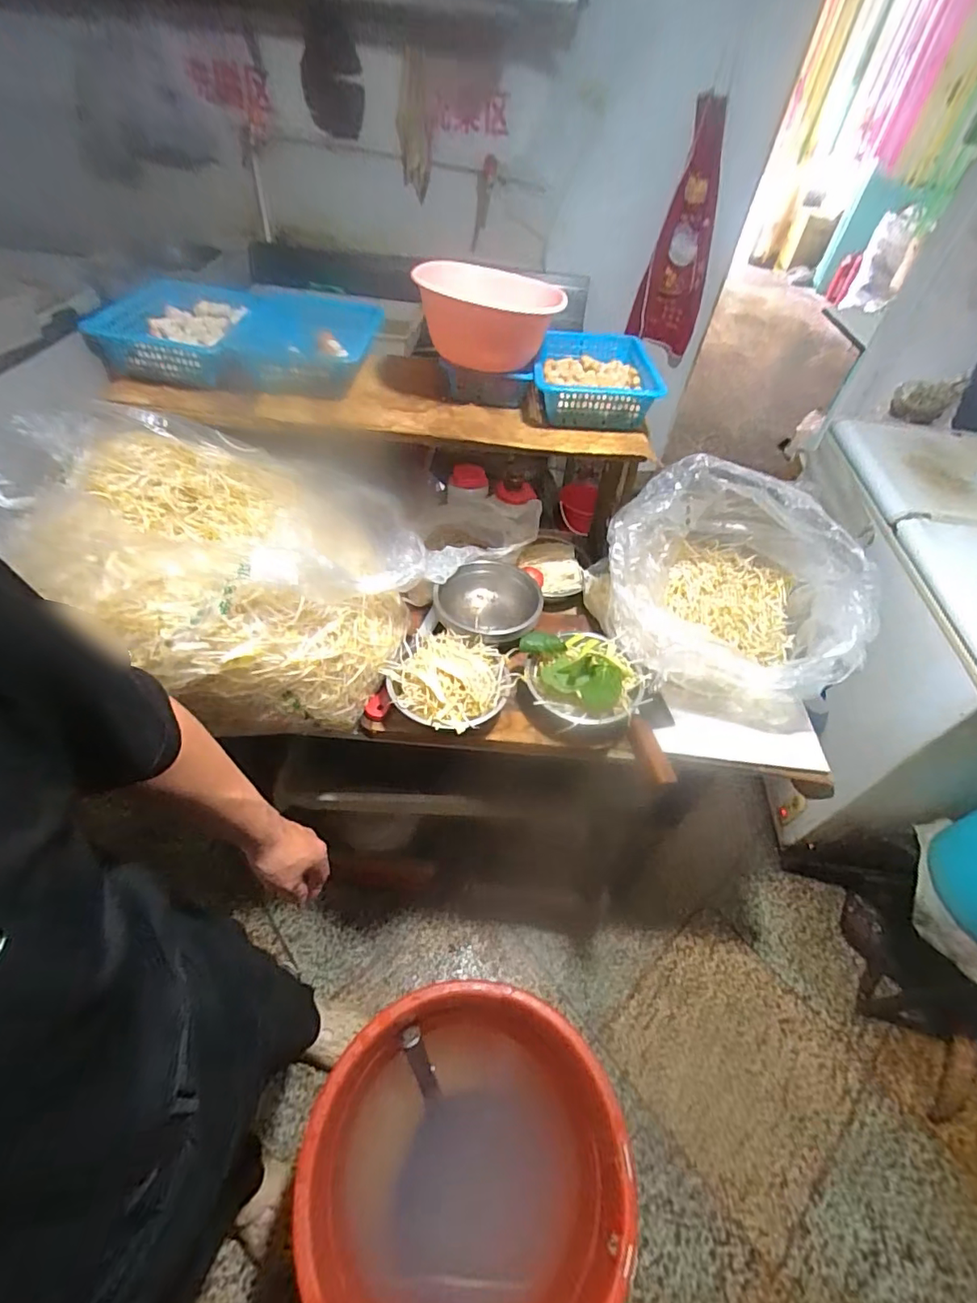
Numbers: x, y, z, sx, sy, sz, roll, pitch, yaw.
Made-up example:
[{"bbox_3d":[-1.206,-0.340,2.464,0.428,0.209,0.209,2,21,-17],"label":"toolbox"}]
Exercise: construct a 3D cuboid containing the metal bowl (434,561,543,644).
[{"bbox_3d":[0.006,-0.071,0.958,0.181,0.089,0.184,3,49,-3],"label":"metal bowl"}]

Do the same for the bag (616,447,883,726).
[{"bbox_3d":[0.423,-0.130,0.951,0.433,0.268,0.437,13,50,5],"label":"bag"}]

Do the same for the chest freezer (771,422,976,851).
[{"bbox_3d":[1.151,-0.041,1.474,0.564,0.703,0.993,8,49,1],"label":"chest freezer"}]

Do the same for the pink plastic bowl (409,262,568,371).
[{"bbox_3d":[-0.001,-0.538,0.869,0.220,0.106,0.184,11,49,4],"label":"pink plastic bowl"}]

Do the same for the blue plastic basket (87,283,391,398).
[{"bbox_3d":[-0.420,-0.553,0.957,0.429,0.084,0.308,11,49,3],"label":"blue plastic basket"}]

